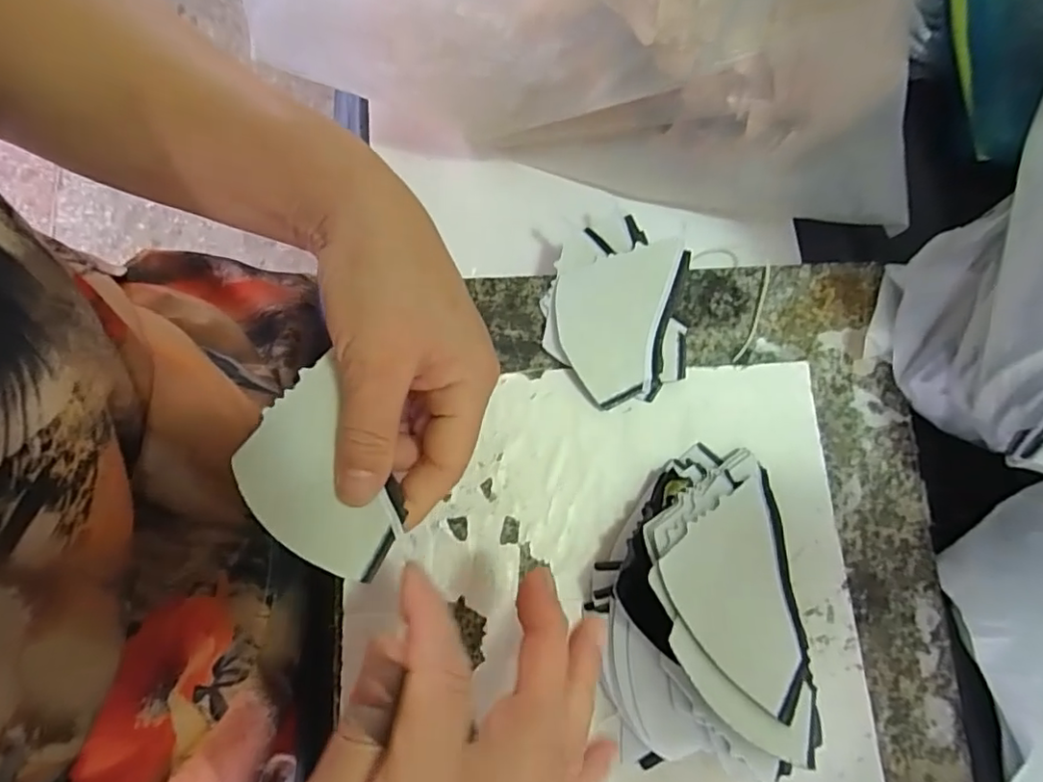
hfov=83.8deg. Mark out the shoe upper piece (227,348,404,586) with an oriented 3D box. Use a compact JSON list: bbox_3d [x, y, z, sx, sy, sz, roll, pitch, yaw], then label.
[{"bbox_3d":[-0.085,0.038,0.240,0.054,0.011,0.085,-31,80,-6],"label":"shoe upper piece"}]

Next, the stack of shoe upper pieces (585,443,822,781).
[{"bbox_3d":[0.080,0.097,0.261,0.092,0.052,0.142,-6,78,-1],"label":"stack of shoe upper pieces"}]

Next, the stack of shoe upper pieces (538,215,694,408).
[{"bbox_3d":[0.050,-0.042,0.309,0.074,0.016,0.098,2,78,1],"label":"stack of shoe upper pieces"}]

